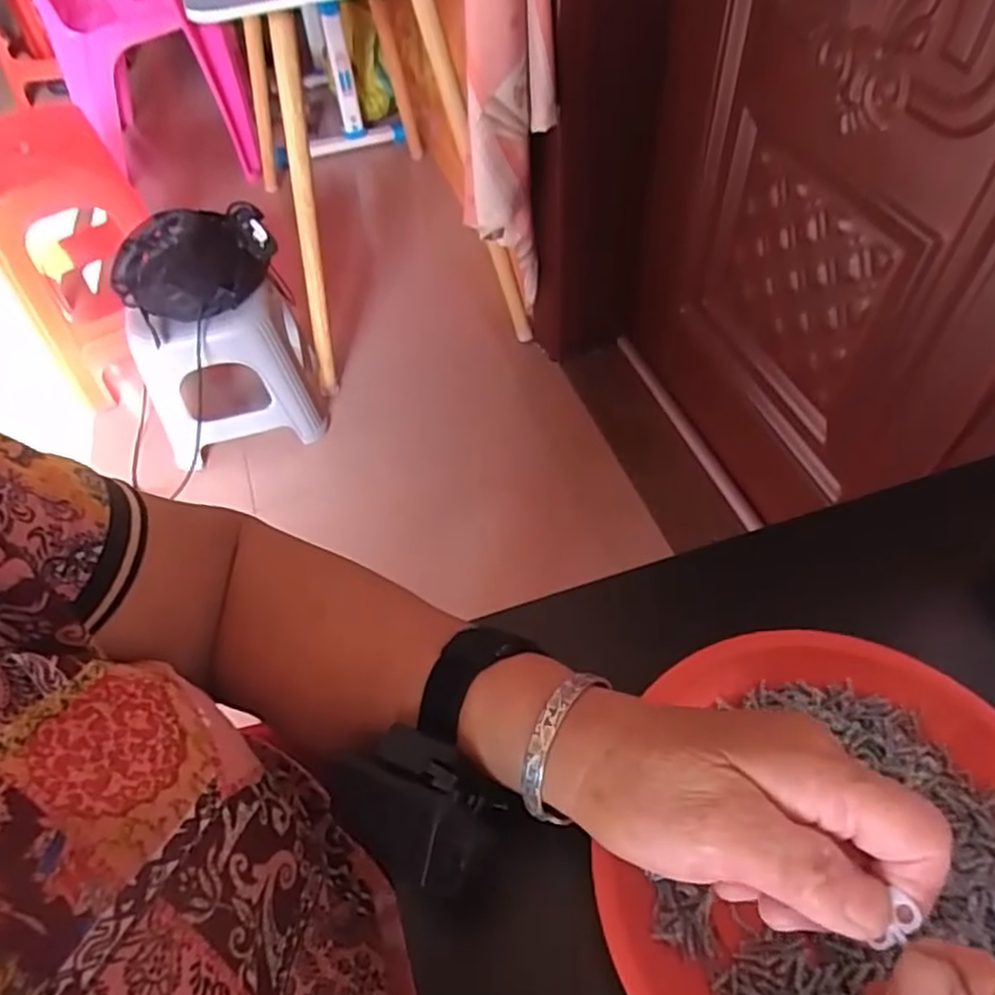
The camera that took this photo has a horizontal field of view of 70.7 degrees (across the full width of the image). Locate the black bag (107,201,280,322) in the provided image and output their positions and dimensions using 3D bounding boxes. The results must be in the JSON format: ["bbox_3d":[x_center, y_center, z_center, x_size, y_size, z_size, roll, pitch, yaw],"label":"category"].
[{"bbox_3d":[-0.527,-0.418,1.222,0.271,0.110,0.181,-23,56,-12],"label":"black bag"}]

